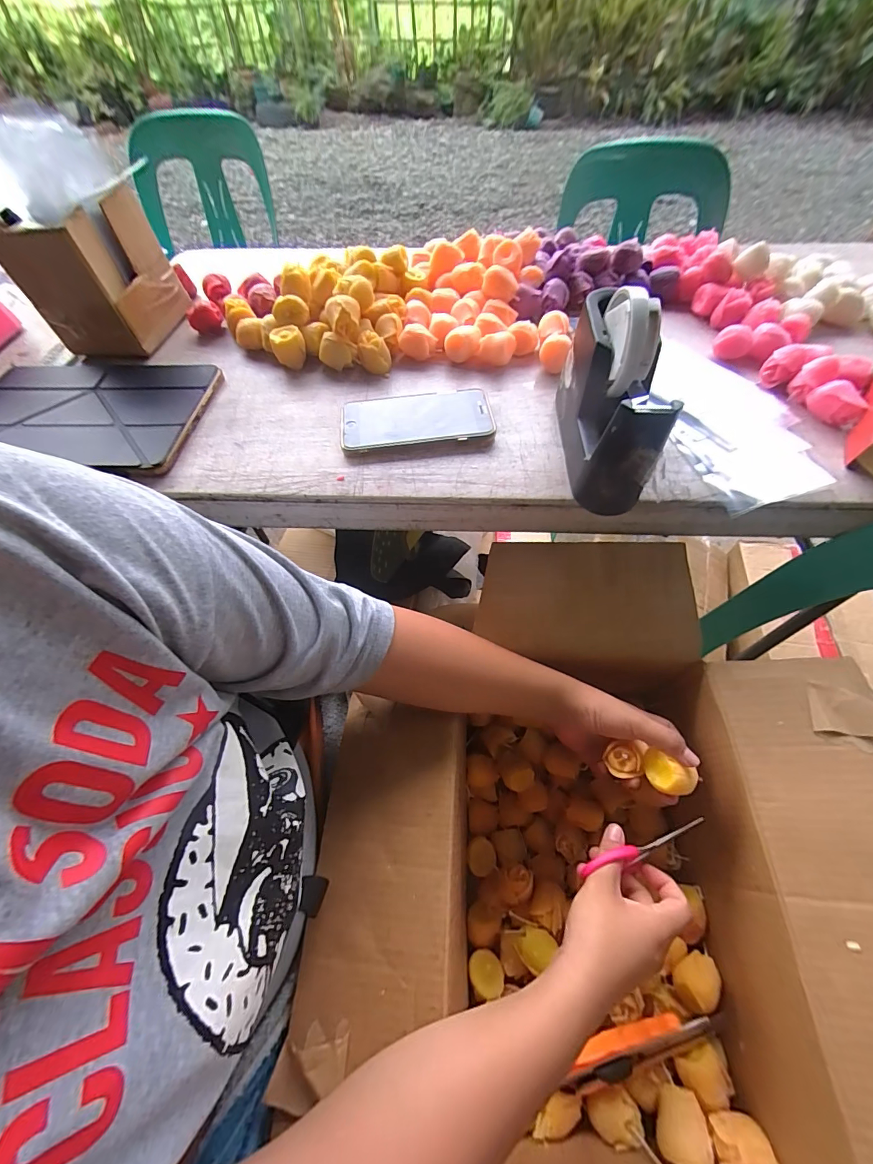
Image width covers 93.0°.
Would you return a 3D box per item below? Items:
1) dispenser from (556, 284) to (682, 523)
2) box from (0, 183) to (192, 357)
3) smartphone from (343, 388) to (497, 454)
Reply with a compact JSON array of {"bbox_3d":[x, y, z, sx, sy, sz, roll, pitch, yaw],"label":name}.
[{"bbox_3d":[0.153,-0.167,0.366,0.059,0.123,0.179,3,58,3],"label":"dispenser"},{"bbox_3d":[-0.401,-0.373,0.509,0.124,0.134,0.137,3,59,3],"label":"box"},{"bbox_3d":[-0.021,-0.174,0.436,0.155,0.006,0.080,-7,61,-3],"label":"smartphone"}]

